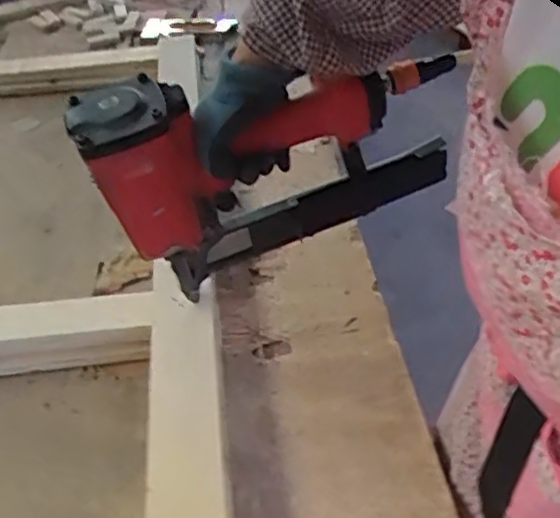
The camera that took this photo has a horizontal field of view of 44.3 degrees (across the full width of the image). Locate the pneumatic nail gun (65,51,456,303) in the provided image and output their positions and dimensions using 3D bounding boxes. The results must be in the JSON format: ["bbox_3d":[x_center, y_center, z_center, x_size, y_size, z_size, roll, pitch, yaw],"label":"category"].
[{"bbox_3d":[-0.002,-0.083,0.637,0.335,0.197,0.079,-19,43,-18],"label":"pneumatic nail gun"}]

